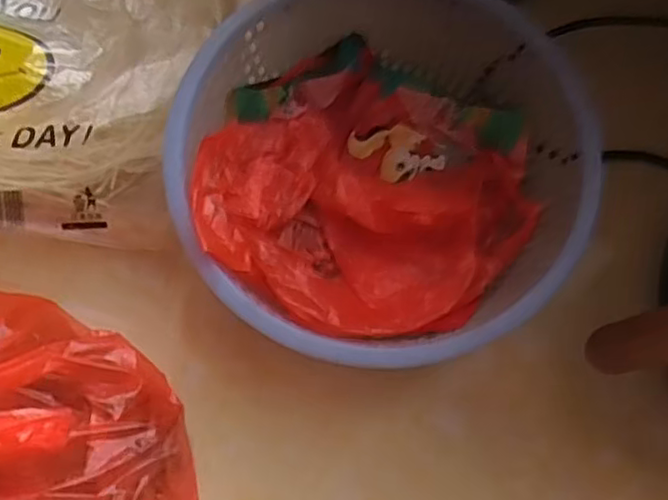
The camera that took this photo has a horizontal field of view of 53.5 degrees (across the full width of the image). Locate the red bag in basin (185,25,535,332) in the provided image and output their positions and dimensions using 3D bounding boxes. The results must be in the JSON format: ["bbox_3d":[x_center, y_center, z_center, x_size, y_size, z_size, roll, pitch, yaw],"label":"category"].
[{"bbox_3d":[0.026,-0.047,0.477,0.217,0.091,0.220,38,77,9],"label":"red bag in basin"}]

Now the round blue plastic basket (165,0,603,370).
[{"bbox_3d":[0.032,-0.055,0.477,0.275,0.092,0.260,0,74,-1],"label":"round blue plastic basket"}]

